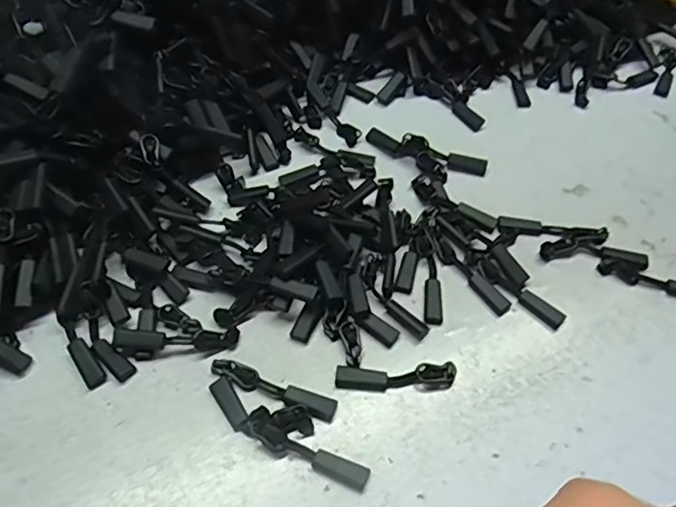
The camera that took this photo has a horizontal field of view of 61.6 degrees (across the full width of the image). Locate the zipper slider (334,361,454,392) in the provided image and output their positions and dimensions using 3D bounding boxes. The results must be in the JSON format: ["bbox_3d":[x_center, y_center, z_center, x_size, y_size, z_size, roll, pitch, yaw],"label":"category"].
[{"bbox_3d":[0.027,0.057,0.261,0.055,0.006,0.012,-1,54,-3],"label":"zipper slider"}]

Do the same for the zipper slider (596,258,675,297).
[{"bbox_3d":[0.166,0.015,0.295,0.058,0.005,0.010,19,56,11],"label":"zipper slider"}]

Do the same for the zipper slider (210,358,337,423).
[{"bbox_3d":[-0.029,0.060,0.257,0.059,0.004,0.011,19,56,11],"label":"zipper slider"}]

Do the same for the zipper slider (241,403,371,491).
[{"bbox_3d":[-0.012,0.081,0.241,0.055,0.009,0.023,28,58,17],"label":"zipper slider"}]

